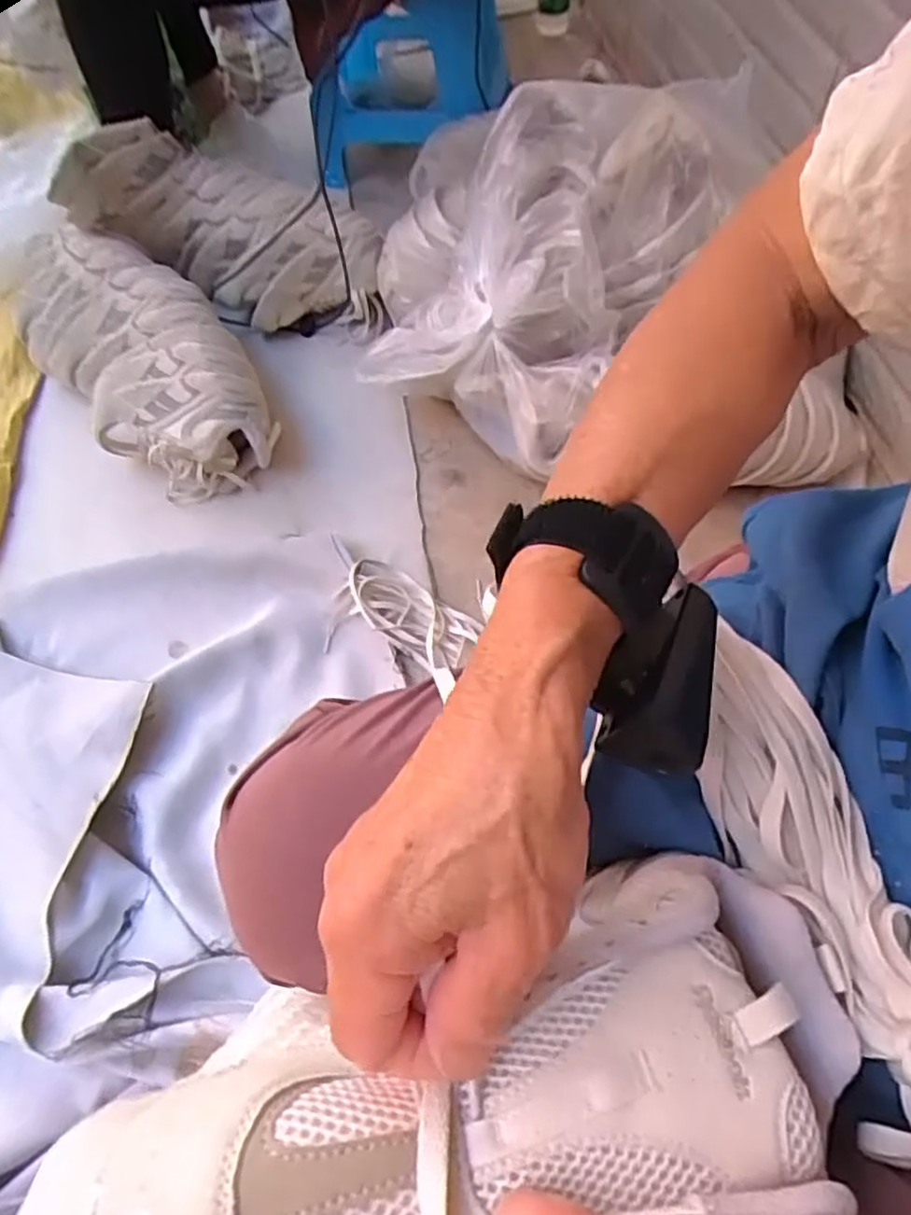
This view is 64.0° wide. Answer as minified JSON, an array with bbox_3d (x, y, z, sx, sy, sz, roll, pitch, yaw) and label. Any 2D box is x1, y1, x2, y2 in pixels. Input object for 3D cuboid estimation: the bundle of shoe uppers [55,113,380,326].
[{"bbox_3d":[-0.315,-0.538,1.027,0.398,0.185,0.185,18,62,12],"label":"bundle of shoe uppers"}]

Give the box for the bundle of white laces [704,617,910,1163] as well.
[{"bbox_3d":[0.168,0.135,0.256,0.076,0.033,0.286,-23,62,-12],"label":"bundle of white laces"}]

